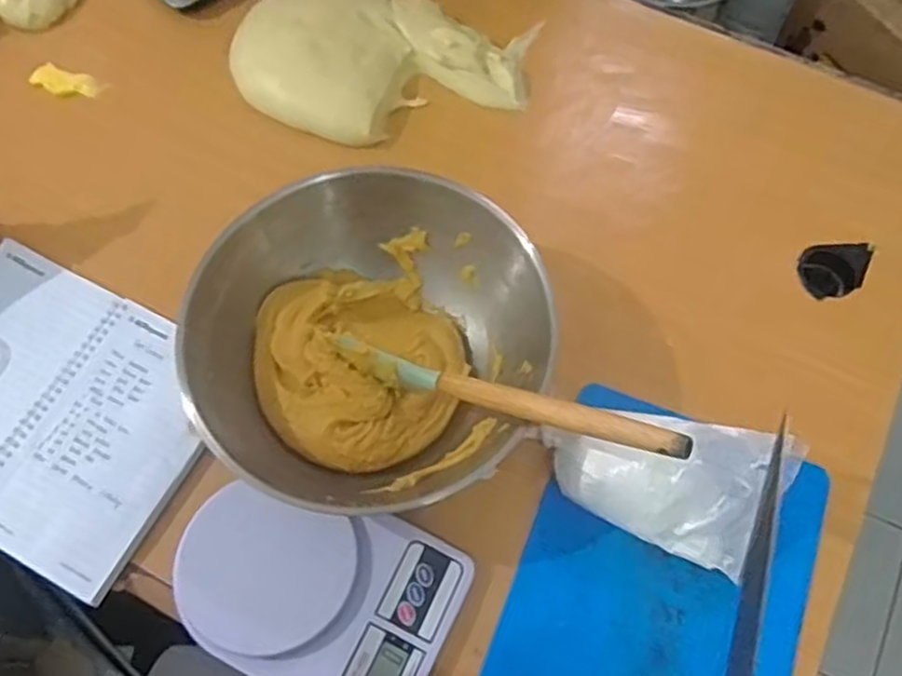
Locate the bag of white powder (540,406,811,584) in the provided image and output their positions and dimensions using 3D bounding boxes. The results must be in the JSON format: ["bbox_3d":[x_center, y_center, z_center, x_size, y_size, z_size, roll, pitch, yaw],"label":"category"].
[{"bbox_3d":[0.151,0.097,0.541,0.172,0.069,0.091,23,67,9],"label":"bag of white powder"}]

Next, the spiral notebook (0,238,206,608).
[{"bbox_3d":[-0.326,0.054,0.598,0.264,0.021,0.207,26,67,11],"label":"spiral notebook"}]

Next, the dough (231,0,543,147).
[{"bbox_3d":[-0.077,-0.298,0.740,0.277,0.042,0.217,-8,65,-5],"label":"dough"}]

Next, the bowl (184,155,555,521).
[{"bbox_3d":[-0.065,0.000,0.565,0.252,0.100,0.254,1,65,-1],"label":"bowl"}]

